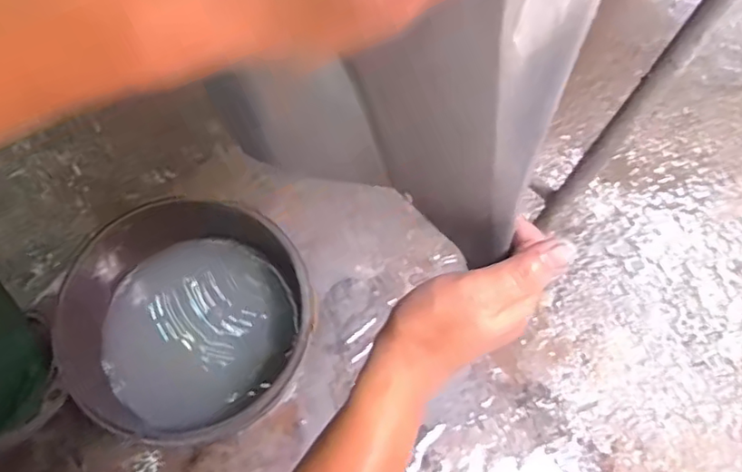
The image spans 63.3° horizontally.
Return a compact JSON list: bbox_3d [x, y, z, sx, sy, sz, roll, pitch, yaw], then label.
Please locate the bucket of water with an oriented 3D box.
[{"bbox_3d":[-0.192,0.116,0.666,0.256,0.245,0.225,-10,70,-6],"label":"bucket of water"}]

